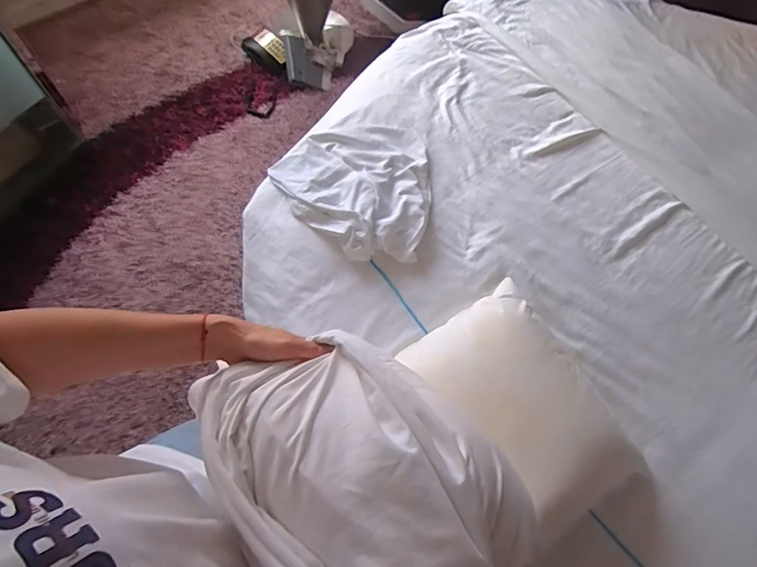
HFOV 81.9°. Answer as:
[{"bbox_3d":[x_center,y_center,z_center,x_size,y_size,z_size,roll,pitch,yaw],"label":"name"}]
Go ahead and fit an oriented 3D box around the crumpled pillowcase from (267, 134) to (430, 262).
[{"bbox_3d":[-0.070,-0.234,1.074,0.386,0.071,0.376,2,66,-4],"label":"crumpled pillowcase"}]

